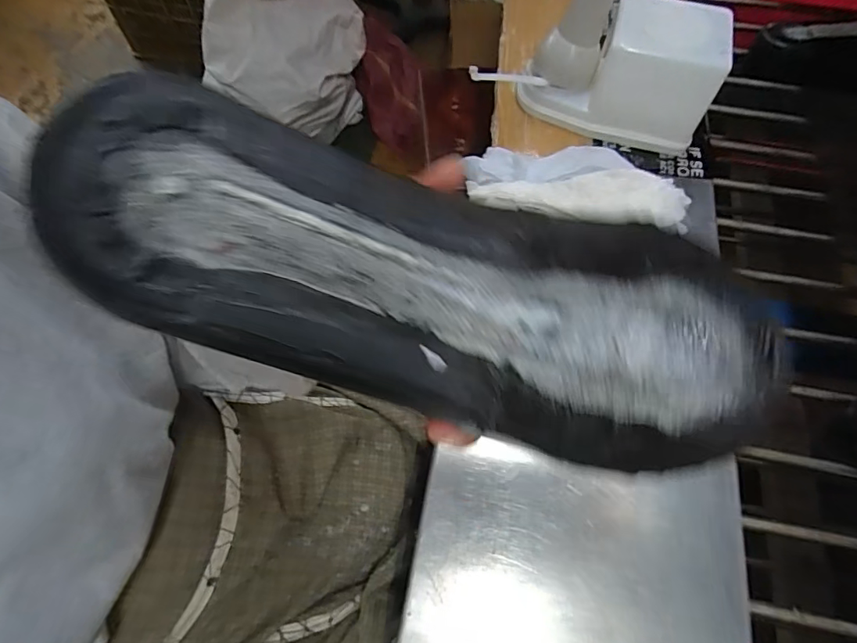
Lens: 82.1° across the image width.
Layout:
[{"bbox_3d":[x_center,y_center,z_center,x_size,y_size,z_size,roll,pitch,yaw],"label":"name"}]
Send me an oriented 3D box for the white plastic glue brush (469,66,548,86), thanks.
[{"bbox_3d":[0.082,-0.245,0.497,0.105,0.012,0.013,-15,61,-36],"label":"white plastic glue brush"}]

